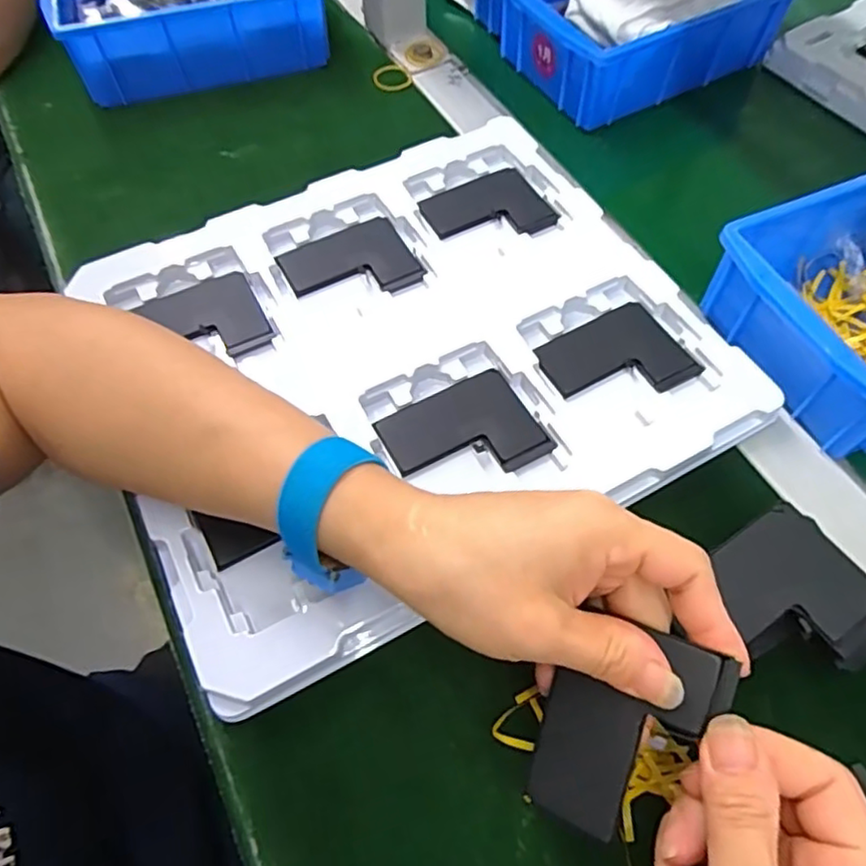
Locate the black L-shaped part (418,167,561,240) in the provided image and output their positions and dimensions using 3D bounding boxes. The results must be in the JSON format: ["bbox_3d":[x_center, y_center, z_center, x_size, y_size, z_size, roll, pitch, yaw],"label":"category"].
[{"bbox_3d":[0.035,-0.149,0.424,0.080,0.004,0.061,-20,64,-10],"label":"black L-shaped part"}]

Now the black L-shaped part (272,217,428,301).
[{"bbox_3d":[-0.053,-0.105,0.399,0.077,0.004,0.061,-25,65,-12],"label":"black L-shaped part"}]

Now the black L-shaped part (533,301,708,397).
[{"bbox_3d":[0.104,-0.041,0.363,0.079,0.004,0.059,-25,65,-12],"label":"black L-shaped part"}]

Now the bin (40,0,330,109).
[{"bbox_3d":[-0.188,-0.345,0.508,0.207,0.058,0.141,-16,63,-8],"label":"bin"}]

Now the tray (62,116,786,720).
[{"bbox_3d":[-0.016,-0.053,0.362,0.317,0.022,0.282,-26,65,-13],"label":"tray"}]

